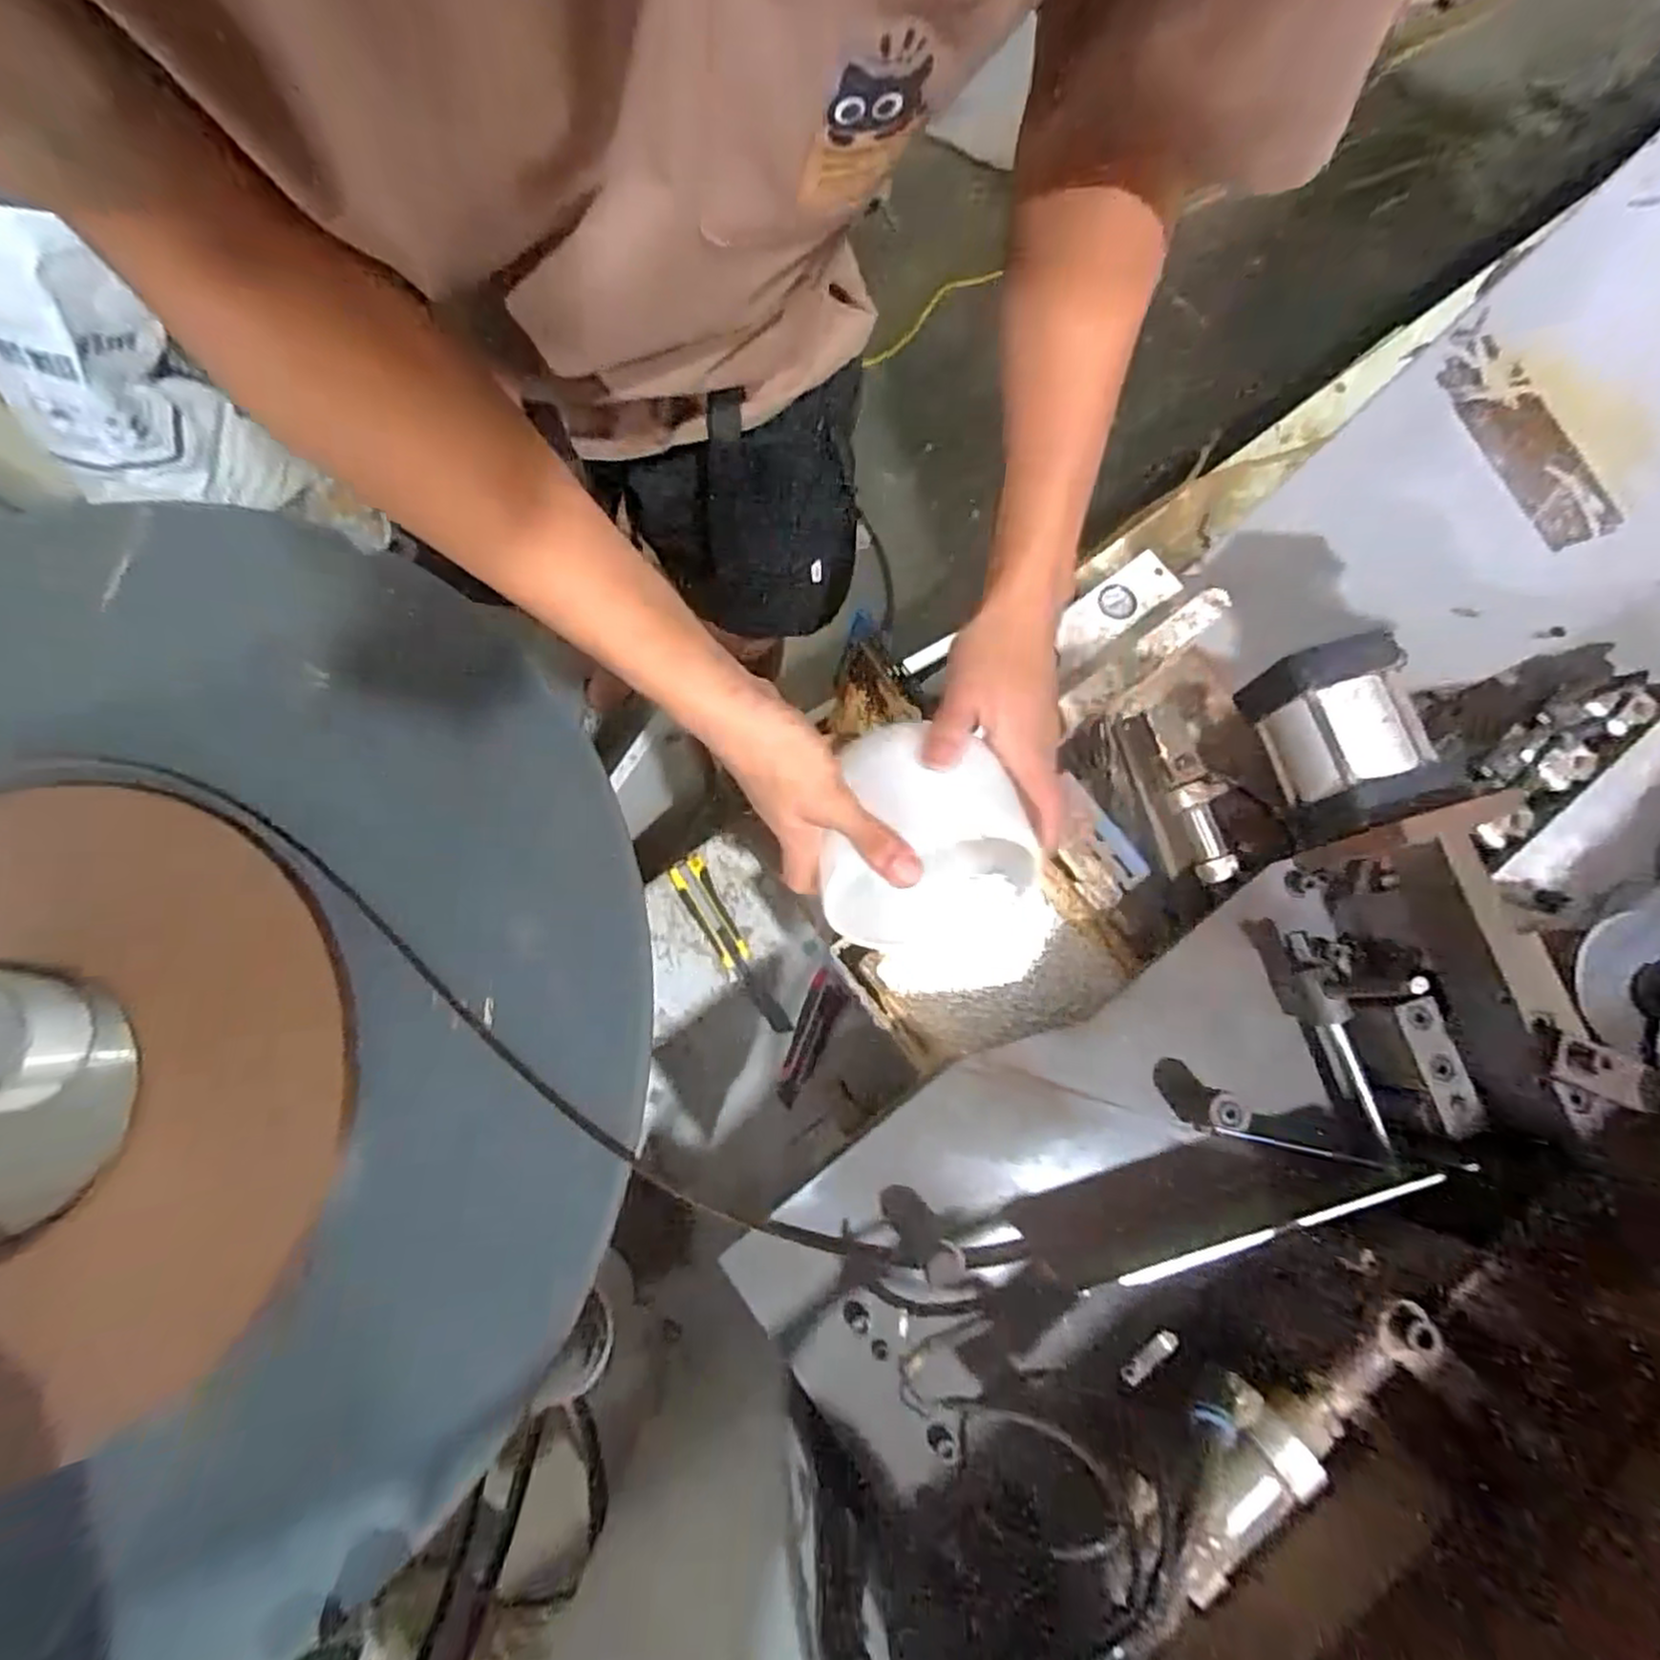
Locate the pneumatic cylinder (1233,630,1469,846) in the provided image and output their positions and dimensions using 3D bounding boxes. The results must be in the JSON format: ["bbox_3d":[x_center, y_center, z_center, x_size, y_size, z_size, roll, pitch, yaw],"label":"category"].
[{"bbox_3d":[0.339,-0.062,0.495,0.081,0.061,0.118,-17,77,-5],"label":"pneumatic cylinder"}]

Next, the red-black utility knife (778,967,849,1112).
[{"bbox_3d":[-0.021,0.218,0.785,0.037,0.013,0.135,22,77,5],"label":"red-black utility knife"}]

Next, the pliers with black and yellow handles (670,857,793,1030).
[{"bbox_3d":[-0.105,0.124,0.803,0.037,0.014,0.208,-32,79,-8],"label":"pliers with black and yellow handles"}]

